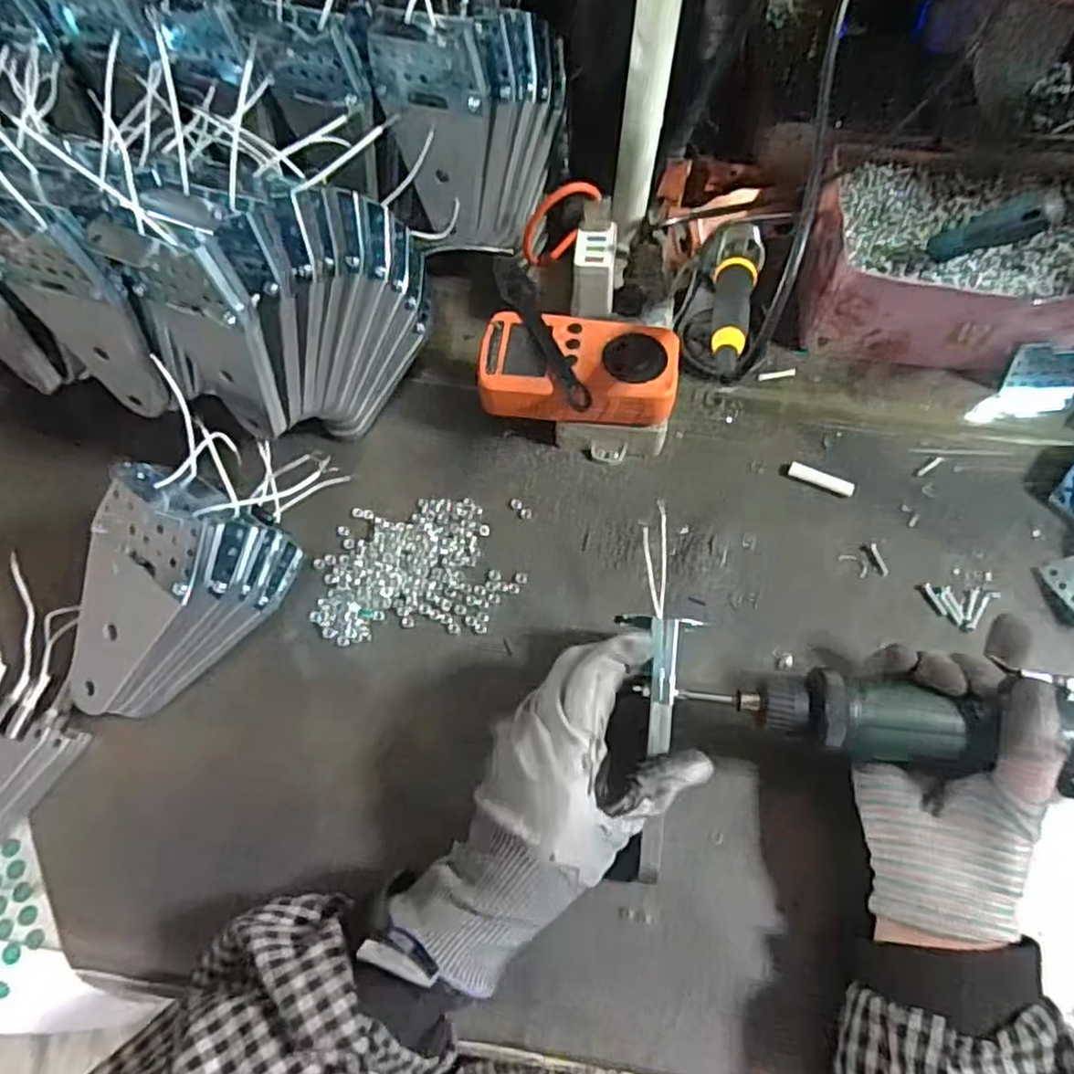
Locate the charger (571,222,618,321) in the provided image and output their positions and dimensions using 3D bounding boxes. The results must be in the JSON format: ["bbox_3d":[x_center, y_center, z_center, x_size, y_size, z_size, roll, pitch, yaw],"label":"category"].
[{"bbox_3d":[0.040,-0.182,0.498,0.028,0.051,0.042,5,64,3],"label":"charger"}]

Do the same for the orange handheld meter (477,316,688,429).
[{"bbox_3d":[0.028,-0.111,0.463,0.123,0.029,0.070,4,66,1],"label":"orange handheld meter"}]

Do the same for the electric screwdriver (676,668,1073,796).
[{"bbox_3d":[0.212,0.096,0.354,0.261,0.036,0.043,7,66,3],"label":"electric screwdriver"}]

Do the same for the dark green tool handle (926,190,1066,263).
[{"bbox_3d":[0.296,-0.200,0.460,0.025,0.084,0.024,-30,101,-13],"label":"dark green tool handle"}]

